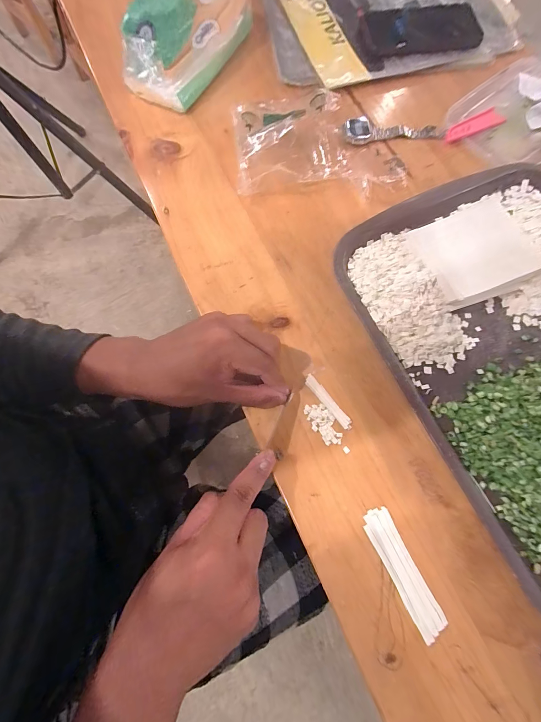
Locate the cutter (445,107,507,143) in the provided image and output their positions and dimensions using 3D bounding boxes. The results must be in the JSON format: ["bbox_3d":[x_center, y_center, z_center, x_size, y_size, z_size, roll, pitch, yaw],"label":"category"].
[{"bbox_3d":[0.258,-0.299,0.396,0.082,0.006,0.024,-28,75,-7],"label":"cutter"}]

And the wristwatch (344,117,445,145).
[{"bbox_3d":[0.158,-0.293,0.393,0.124,0.016,0.026,-5,74,-1],"label":"wristwatch"}]

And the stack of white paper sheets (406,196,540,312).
[{"bbox_3d":[0.215,-0.112,0.330,0.114,0.025,0.094,-22,75,-6],"label":"stack of white paper sheets"}]

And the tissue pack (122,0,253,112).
[{"bbox_3d":[-0.110,-0.431,0.389,0.102,0.098,0.204,23,75,7],"label":"tissue pack"}]

